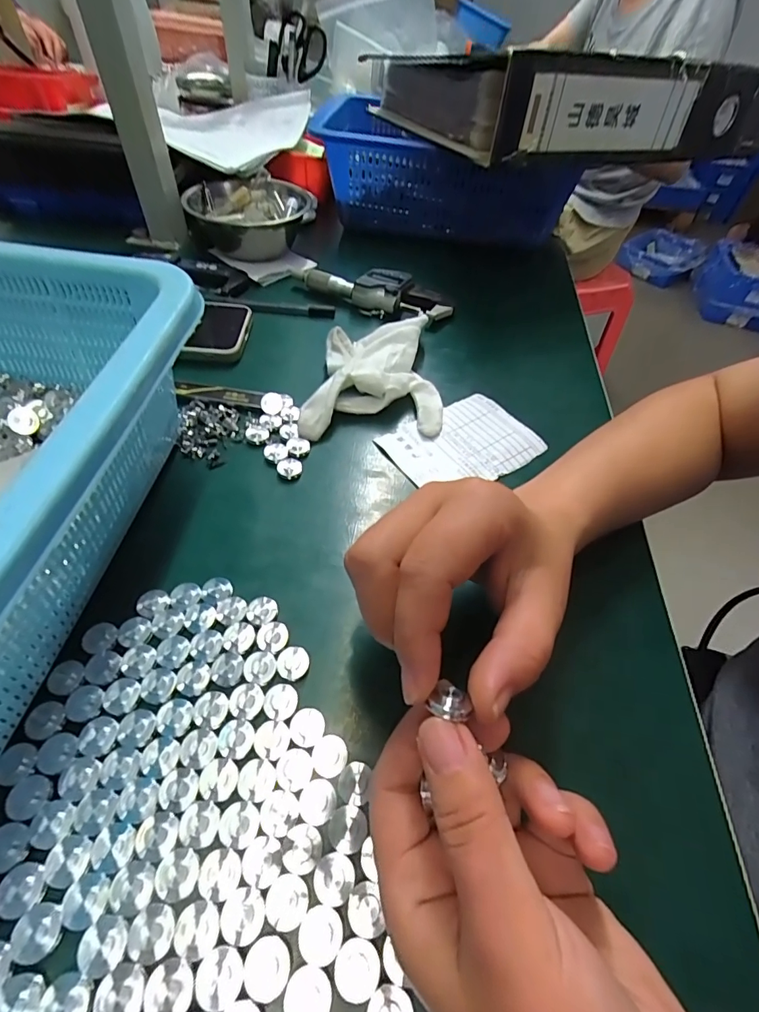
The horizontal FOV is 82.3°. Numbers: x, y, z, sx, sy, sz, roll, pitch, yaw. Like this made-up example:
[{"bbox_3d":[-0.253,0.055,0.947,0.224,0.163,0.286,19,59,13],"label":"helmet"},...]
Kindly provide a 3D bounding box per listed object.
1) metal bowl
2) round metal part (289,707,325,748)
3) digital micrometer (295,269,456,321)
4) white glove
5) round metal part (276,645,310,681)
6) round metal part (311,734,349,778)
[{"bbox_3d":[-0.138,-0.309,0.468,0.123,0.047,0.123,-16,55,-17],"label":"metal bowl"},{"bbox_3d":[-0.032,0.097,0.191,0.015,0.004,0.015,3,52,-4],"label":"round metal part"},{"bbox_3d":[-0.009,-0.205,0.413,0.155,0.024,0.044,14,52,5],"label":"digital micrometer"},{"bbox_3d":[-0.007,-0.102,0.335,0.103,0.032,0.111,-2,52,-7],"label":"white glove"},{"bbox_3d":[-0.042,0.075,0.208,0.015,0.004,0.015,3,52,-4],"label":"round metal part"},{"bbox_3d":[-0.021,0.106,0.186,0.015,0.004,0.016,3,52,-4],"label":"round metal part"}]

